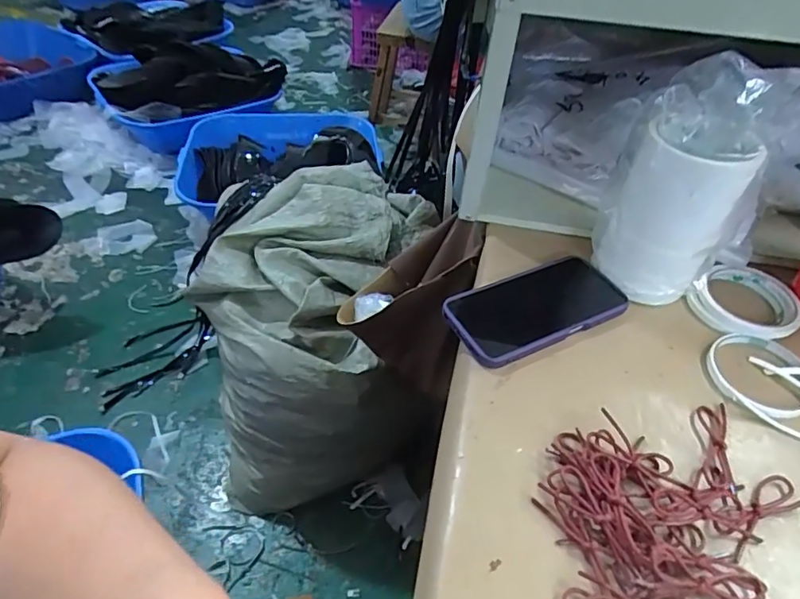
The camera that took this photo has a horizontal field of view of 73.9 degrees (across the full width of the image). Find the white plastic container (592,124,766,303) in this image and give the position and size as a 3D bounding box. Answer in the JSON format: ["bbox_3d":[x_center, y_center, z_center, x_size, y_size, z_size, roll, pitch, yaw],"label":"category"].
[{"bbox_3d":[0.230,-0.069,0.465,0.082,0.149,0.076,1,45,-2],"label":"white plastic container"}]

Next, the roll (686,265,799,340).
[{"bbox_3d":[0.320,0.002,0.487,0.099,0.020,0.084,-30,55,-29],"label":"roll"}]

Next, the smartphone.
[{"bbox_3d":[0.124,0.006,0.481,0.162,0.015,0.079,-19,49,-21],"label":"smartphone"}]

